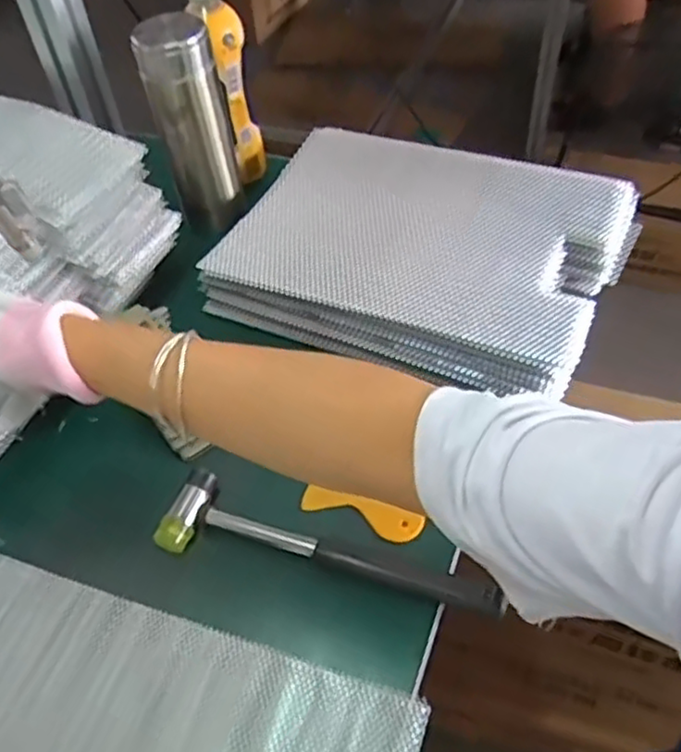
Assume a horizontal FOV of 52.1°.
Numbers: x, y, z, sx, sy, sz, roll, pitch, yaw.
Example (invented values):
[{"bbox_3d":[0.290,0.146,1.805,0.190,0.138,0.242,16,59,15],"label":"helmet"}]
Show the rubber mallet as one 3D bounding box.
[{"bbox_3d":[-0.007,0.118,0.490,0.242,0.022,0.055,10,51,13],"label":"rubber mallet"}]

